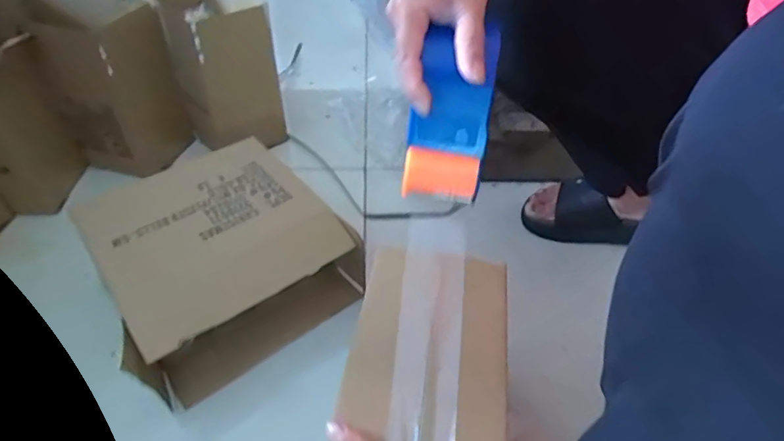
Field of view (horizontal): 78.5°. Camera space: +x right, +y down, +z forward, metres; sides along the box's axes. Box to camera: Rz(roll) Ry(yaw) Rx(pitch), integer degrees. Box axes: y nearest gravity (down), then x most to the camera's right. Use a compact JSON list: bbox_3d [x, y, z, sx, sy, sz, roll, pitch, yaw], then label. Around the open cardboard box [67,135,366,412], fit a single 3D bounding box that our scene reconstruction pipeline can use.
[{"bbox_3d":[-0.203,0.042,0.571,0.243,0.135,0.219,-29,52,-27],"label":"open cardboard box"}]

